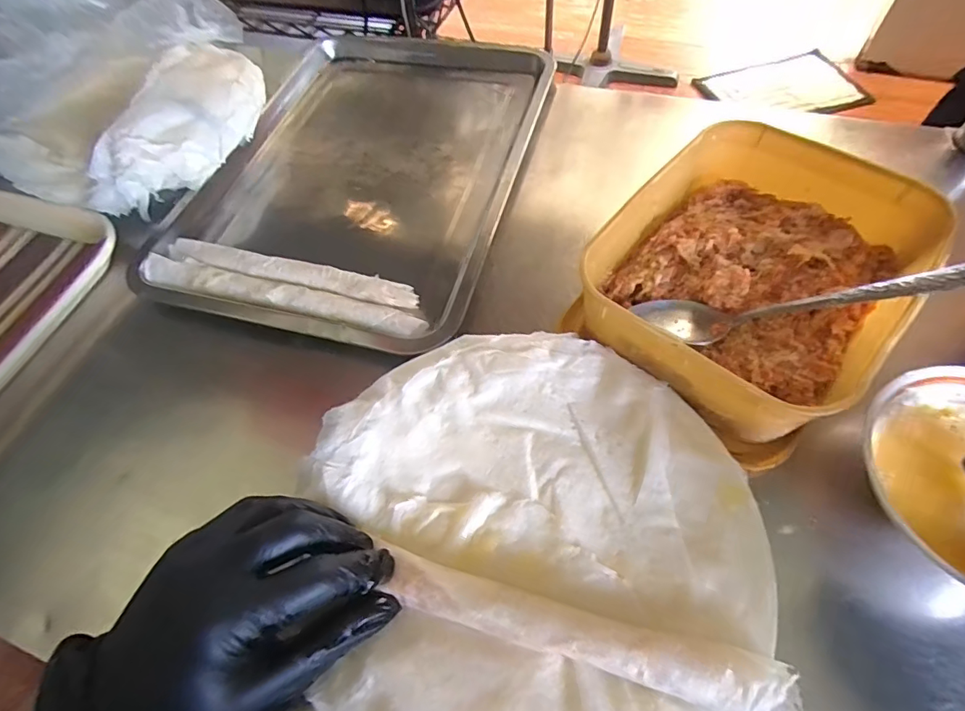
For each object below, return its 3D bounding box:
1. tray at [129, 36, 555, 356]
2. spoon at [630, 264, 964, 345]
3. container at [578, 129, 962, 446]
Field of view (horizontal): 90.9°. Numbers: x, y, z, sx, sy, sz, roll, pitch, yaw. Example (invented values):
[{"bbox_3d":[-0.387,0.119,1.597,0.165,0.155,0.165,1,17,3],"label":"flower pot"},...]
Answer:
[{"bbox_3d":[-0.100,-0.186,0.459,0.281,0.044,0.398,12,61,14],"label":"tray"},{"bbox_3d":[0.190,-0.030,0.276,0.189,0.023,0.036,-7,55,19],"label":"spoon"},{"bbox_3d":[0.173,-0.055,0.303,0.163,0.059,0.196,36,66,23],"label":"container"}]

